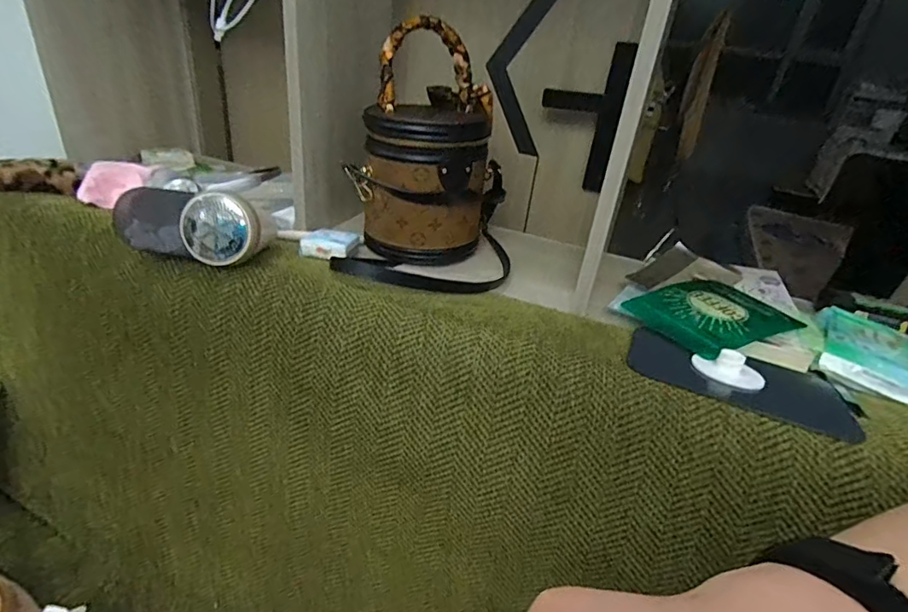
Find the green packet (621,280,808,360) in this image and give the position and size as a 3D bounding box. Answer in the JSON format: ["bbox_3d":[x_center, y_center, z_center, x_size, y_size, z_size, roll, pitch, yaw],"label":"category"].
[{"bbox_3d":[0.279,0.003,0.533,0.174,0.009,0.108,-10,35,-27],"label":"green packet"}]

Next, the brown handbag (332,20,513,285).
[{"bbox_3d":[-0.017,-0.175,0.597,0.196,0.251,0.185,9,31,3],"label":"brown handbag"}]

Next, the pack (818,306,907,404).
[{"bbox_3d":[0.432,0.048,0.512,0.096,0.025,0.114,23,34,25],"label":"pack"}]

